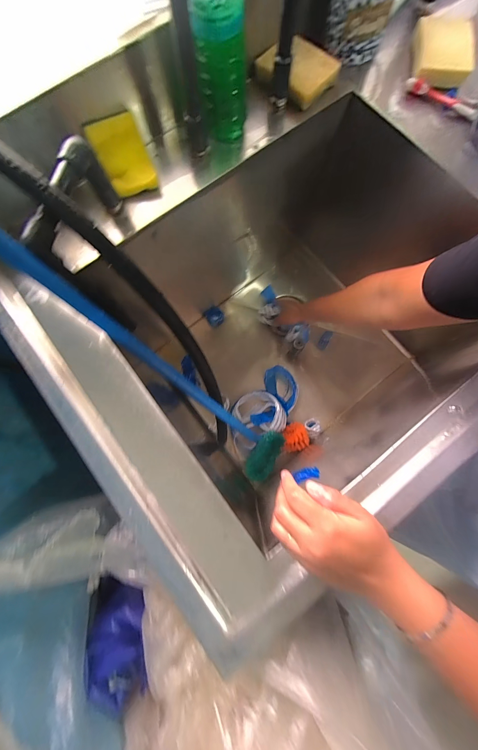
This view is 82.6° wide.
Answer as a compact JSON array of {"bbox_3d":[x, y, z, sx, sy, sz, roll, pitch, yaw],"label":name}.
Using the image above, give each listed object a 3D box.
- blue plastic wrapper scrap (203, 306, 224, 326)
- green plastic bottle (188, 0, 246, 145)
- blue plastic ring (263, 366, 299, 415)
[{"bbox_3d":[-0.066,-0.159,0.721,0.045,0.013,0.053,-33,79,-6],"label":"blue plastic wrapper scrap"},{"bbox_3d":[-0.021,-0.392,0.319,0.062,0.192,0.060,-2,77,1],"label":"green plastic bottle"},{"bbox_3d":[0.108,0.033,0.675,0.073,0.045,0.117,-31,78,-6],"label":"blue plastic ring"}]

